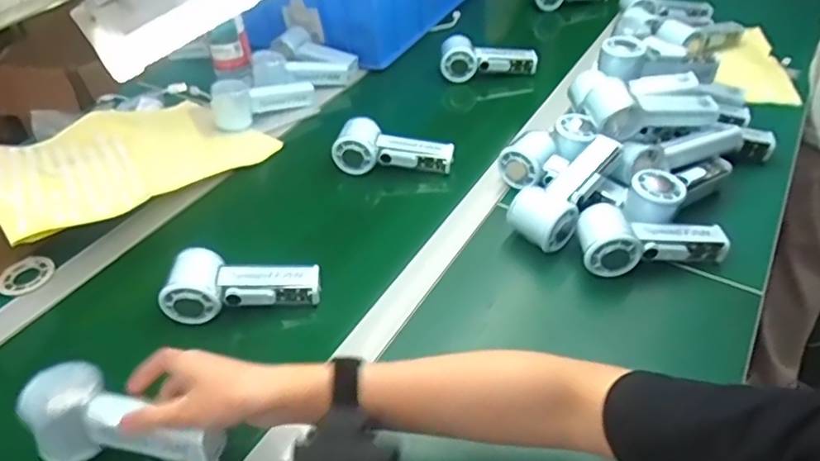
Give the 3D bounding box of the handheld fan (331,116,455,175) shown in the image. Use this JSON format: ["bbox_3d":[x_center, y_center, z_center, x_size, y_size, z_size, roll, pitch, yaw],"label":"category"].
[{"bbox_3d":[-0.021,-0.106,0.779,0.153,0.049,0.056,7,43,12],"label":"handheld fan"}]

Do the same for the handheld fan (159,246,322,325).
[{"bbox_3d":[-0.169,0.052,0.608,0.149,0.052,0.055,-4,42,1],"label":"handheld fan"}]

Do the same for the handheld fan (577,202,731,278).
[{"bbox_3d":[0.257,0.015,0.627,0.152,0.065,0.057,-1,41,5],"label":"handheld fan"}]

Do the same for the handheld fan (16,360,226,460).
[{"bbox_3d":[-0.221,0.154,0.460,0.162,0.044,0.060,15,44,9],"label":"handheld fan"}]

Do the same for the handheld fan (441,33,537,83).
[{"bbox_3d":[0.125,-0.274,0.970,0.155,0.065,0.046,-3,39,-18],"label":"handheld fan"}]

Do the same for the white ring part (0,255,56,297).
[{"bbox_3d":[-0.434,0.050,0.673,0.058,0.005,0.059,-4,44,4],"label":"white ring part"}]

